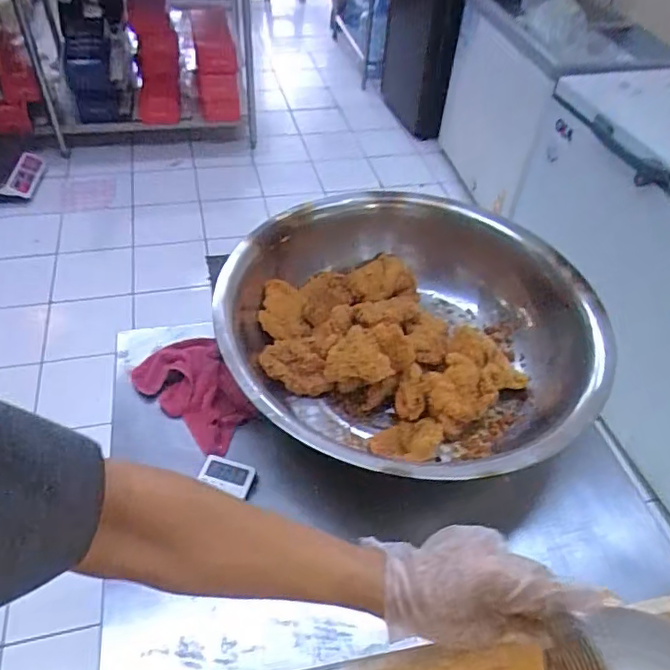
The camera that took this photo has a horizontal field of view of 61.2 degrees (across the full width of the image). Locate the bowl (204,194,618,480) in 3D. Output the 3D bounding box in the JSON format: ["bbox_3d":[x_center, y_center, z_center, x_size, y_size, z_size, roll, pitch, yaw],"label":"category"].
[{"bbox_3d":[0.109,0.006,0.877,0.515,0.166,0.558,2,46,-2],"label":"bowl"}]

